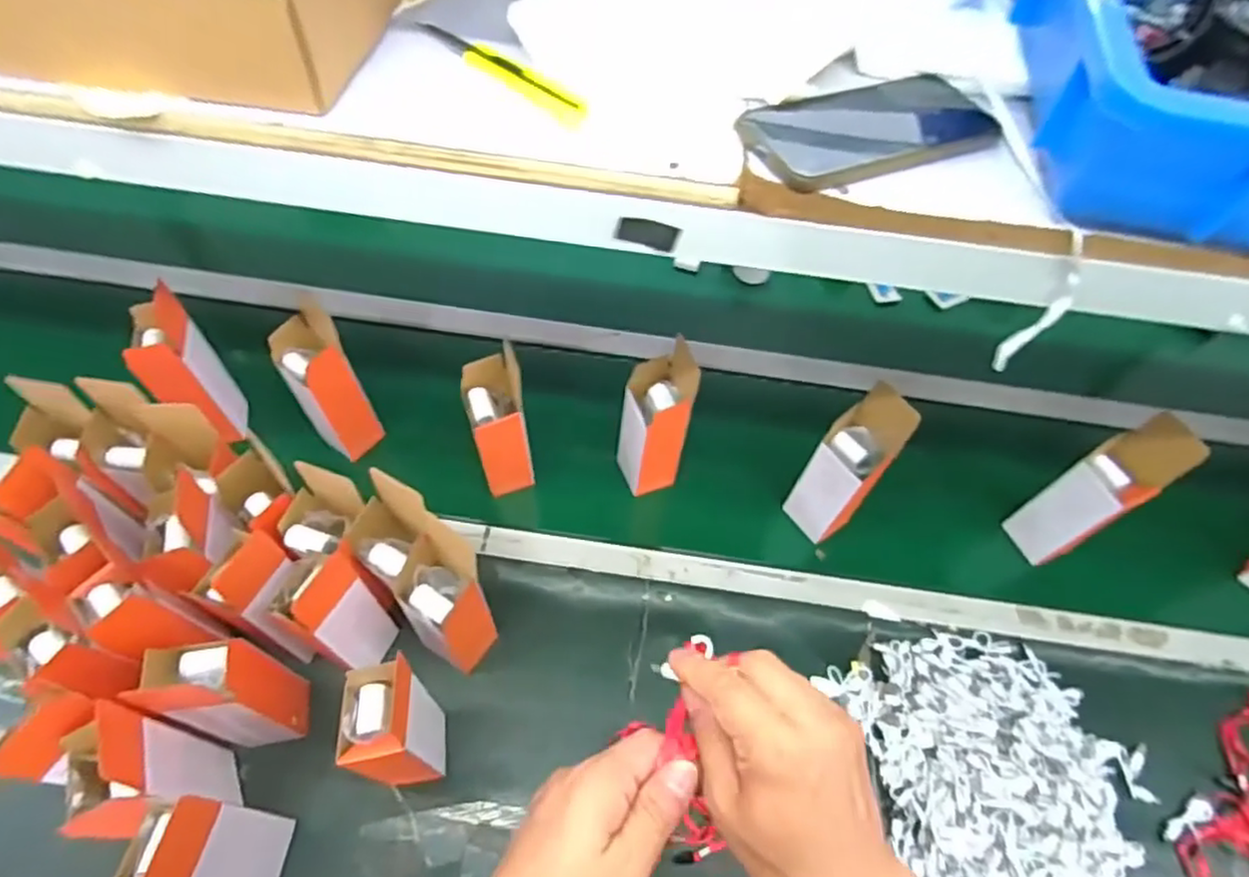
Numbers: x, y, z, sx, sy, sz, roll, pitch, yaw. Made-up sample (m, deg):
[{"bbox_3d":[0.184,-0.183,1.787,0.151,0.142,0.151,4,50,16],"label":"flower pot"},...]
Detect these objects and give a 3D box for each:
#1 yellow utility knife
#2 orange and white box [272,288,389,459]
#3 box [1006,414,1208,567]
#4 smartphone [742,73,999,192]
[{"bbox_3d":[-0.083,-0.240,0.433,0.153,0.013,0.018,40,64,18],"label":"yellow utility knife"},{"bbox_3d":[-0.366,-0.061,0.827,0.072,0.220,0.074,-33,66,-22],"label":"orange and white box"},{"bbox_3d":[0.552,0.062,0.782,0.065,0.249,0.067,-28,65,-19],"label":"box"},{"bbox_3d":[0.154,-0.197,0.418,0.162,0.015,0.079,-22,63,-16],"label":"smartphone"}]

